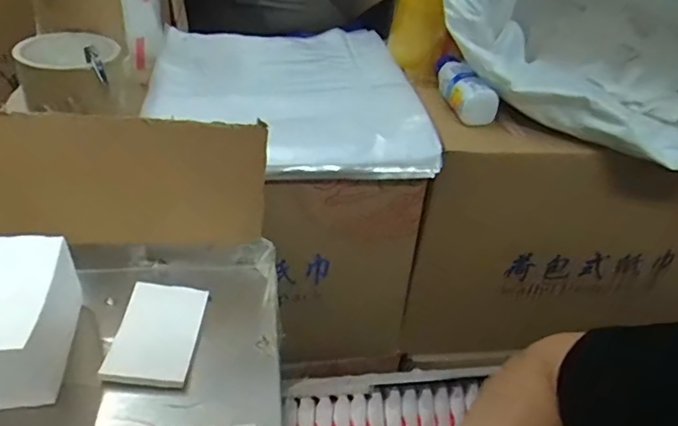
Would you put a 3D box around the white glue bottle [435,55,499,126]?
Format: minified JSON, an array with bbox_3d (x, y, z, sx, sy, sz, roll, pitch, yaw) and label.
[{"bbox_3d":[0.161,-0.167,0.702,0.044,0.051,0.132,-2,38,-10],"label":"white glue bottle"}]

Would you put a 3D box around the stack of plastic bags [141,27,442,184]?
[{"bbox_3d":[-0.073,-0.164,0.728,0.342,0.063,0.347,0,37,-8],"label":"stack of plastic bags"}]

